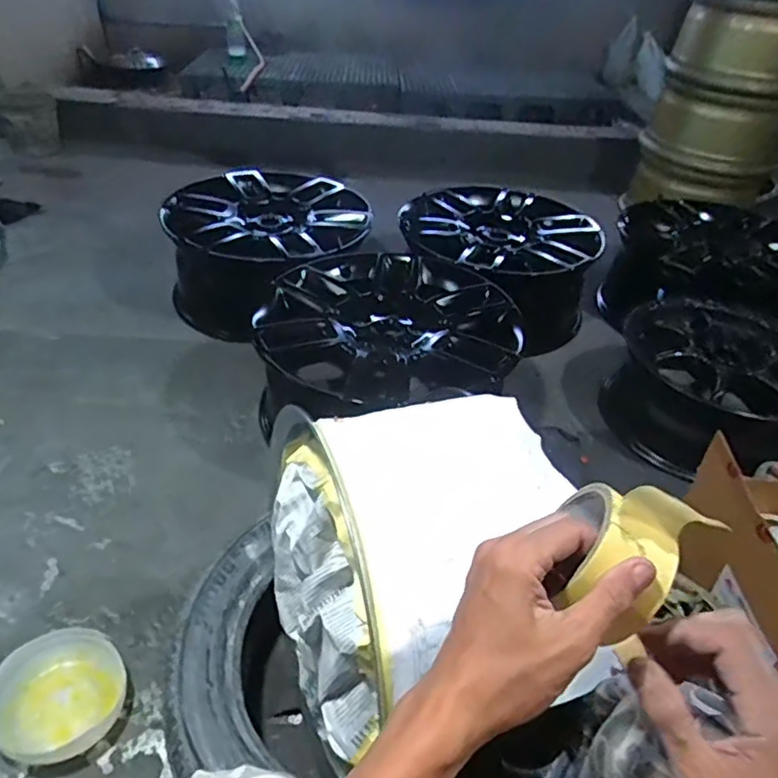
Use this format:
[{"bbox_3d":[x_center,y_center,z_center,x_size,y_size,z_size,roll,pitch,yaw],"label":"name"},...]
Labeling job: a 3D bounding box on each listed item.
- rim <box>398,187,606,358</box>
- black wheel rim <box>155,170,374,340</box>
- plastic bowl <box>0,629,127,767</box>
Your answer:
[{"bbox_3d":[0.280,-0.339,1.657,0.502,0.233,0.478,-3,40,-10],"label":"rim"},{"bbox_3d":[-0.309,-0.340,1.619,0.508,0.278,0.518,-8,42,-16],"label":"black wheel rim"},{"bbox_3d":[-0.425,0.396,0.791,0.148,0.068,0.135,3,40,-3],"label":"plastic bowl"}]

